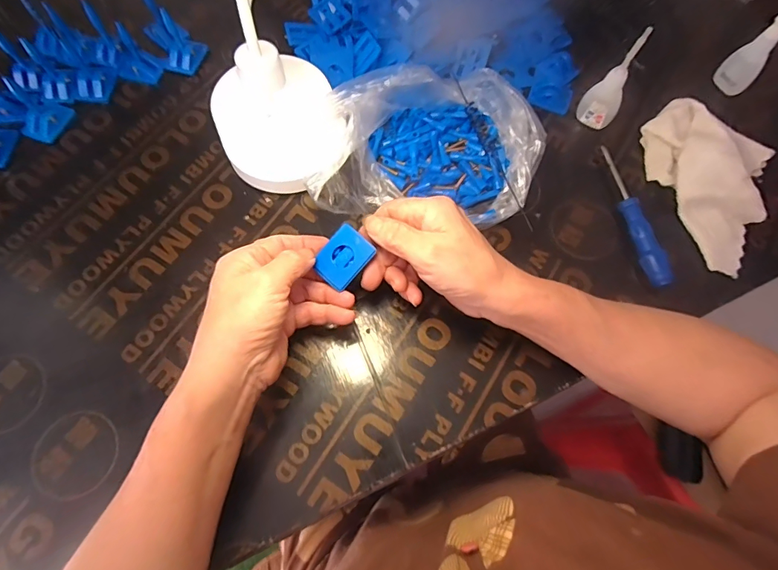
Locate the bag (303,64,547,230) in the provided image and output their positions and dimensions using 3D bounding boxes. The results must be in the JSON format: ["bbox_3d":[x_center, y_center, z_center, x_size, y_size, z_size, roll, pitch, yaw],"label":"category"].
[{"bbox_3d":[0.041,-0.138,0.398,0.206,0.059,0.161,5,68,1],"label":"bag"}]

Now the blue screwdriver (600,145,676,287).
[{"bbox_3d":[0.230,-0.069,0.401,0.020,0.023,0.148,-8,69,-4],"label":"blue screwdriver"}]

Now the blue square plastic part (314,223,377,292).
[{"bbox_3d":[-0.036,-0.022,0.336,0.034,0.011,0.044,39,74,12],"label":"blue square plastic part"}]

